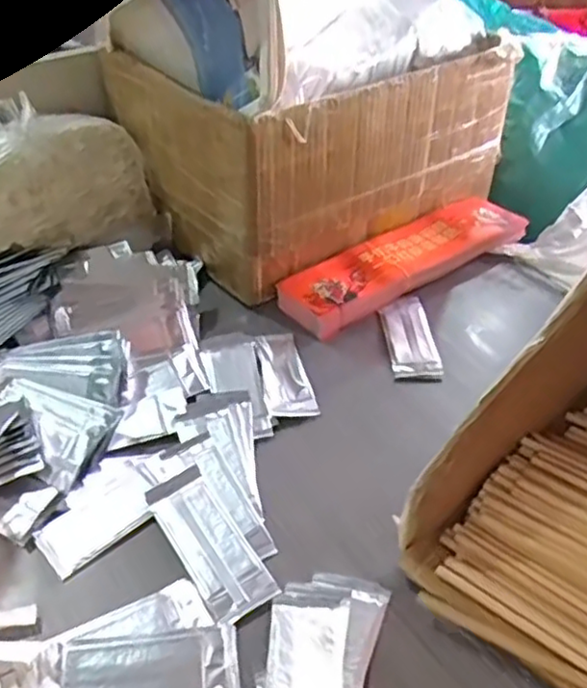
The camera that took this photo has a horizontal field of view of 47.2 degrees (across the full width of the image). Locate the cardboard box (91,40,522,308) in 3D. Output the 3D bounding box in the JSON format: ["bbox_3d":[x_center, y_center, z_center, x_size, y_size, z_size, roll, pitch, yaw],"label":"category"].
[{"bbox_3d":[0.033,-0.255,0.824,0.398,0.201,0.243,-25,47,-27],"label":"cardboard box"}]

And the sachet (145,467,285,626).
[{"bbox_3d":[-0.065,0.149,0.513,0.050,0.006,0.131,-23,46,-25],"label":"sachet"}]

